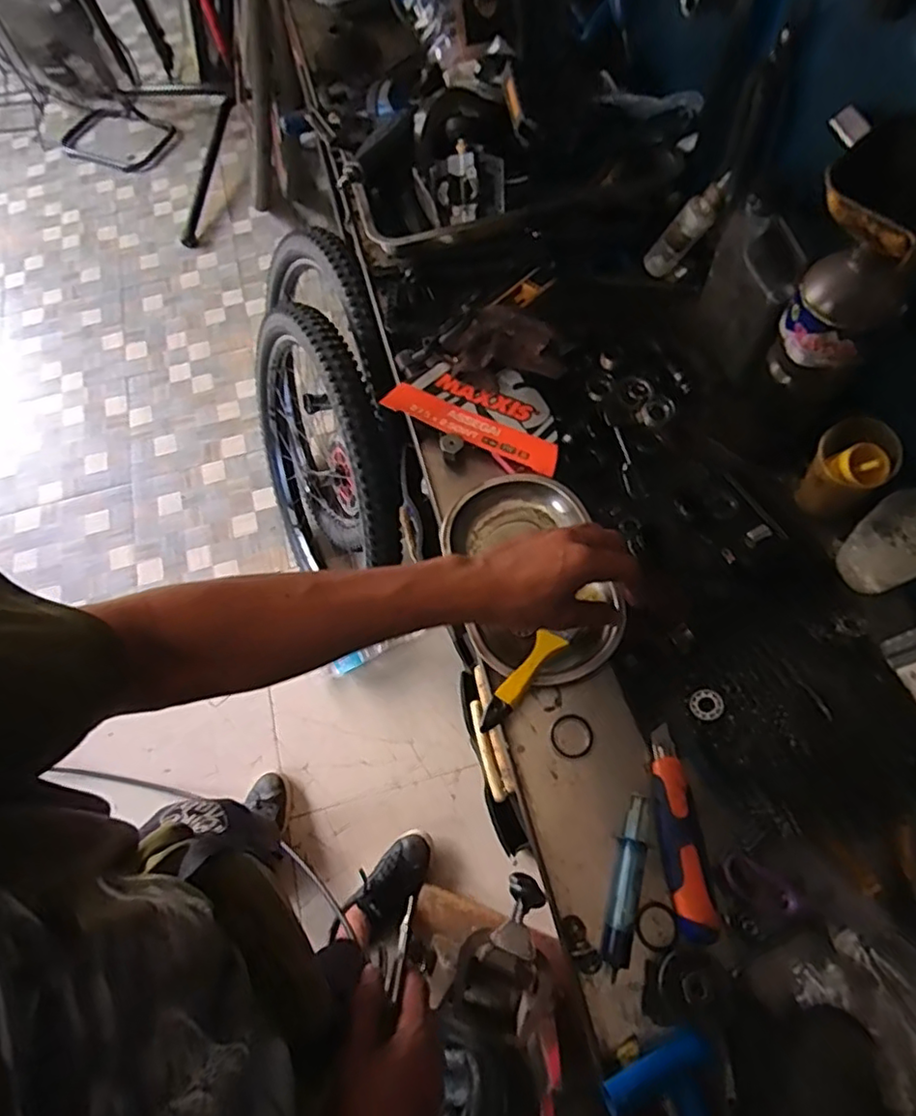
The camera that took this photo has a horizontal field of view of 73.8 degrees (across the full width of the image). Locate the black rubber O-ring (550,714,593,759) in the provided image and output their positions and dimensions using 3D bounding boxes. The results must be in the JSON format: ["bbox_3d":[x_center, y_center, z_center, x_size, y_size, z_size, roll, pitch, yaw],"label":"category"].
[{"bbox_3d":[0.107,0.167,0.571,0.037,0.004,0.037,36,73,17],"label":"black rubber O-ring"}]

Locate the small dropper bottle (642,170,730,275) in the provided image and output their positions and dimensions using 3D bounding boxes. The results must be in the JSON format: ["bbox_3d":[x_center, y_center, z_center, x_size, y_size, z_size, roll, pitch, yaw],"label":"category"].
[{"bbox_3d":[0.272,-0.390,0.724,0.031,0.137,0.027,14,66,-17],"label":"small dropper bottle"}]

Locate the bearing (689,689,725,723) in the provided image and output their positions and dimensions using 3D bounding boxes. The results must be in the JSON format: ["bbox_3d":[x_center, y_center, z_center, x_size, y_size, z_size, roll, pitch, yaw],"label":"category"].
[{"bbox_3d":[0.224,0.132,0.550,0.029,0.010,0.027,-1,66,3],"label":"bearing"}]

